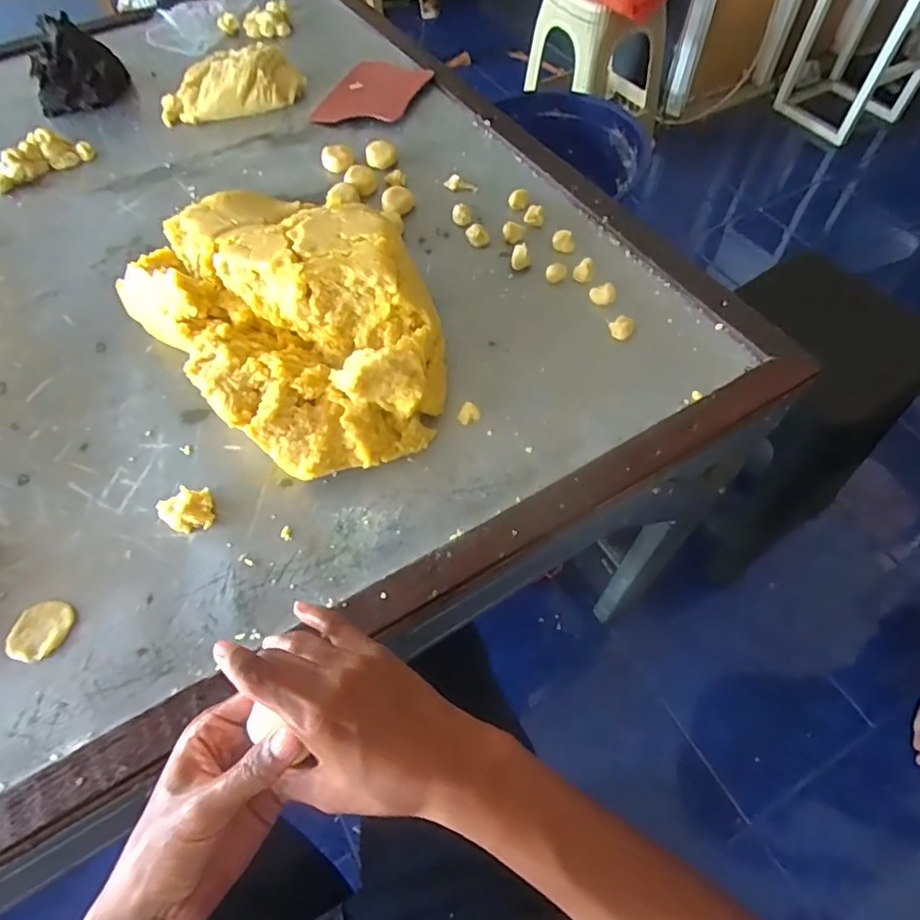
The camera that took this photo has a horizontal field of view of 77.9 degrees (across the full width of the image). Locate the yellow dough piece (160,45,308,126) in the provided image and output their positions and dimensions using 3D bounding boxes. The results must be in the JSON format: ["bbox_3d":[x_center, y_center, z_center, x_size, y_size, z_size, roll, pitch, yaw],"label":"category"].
[{"bbox_3d":[-0.338,-0.556,0.834,0.204,0.054,0.098,-15,59,-7],"label":"yellow dough piece"}]

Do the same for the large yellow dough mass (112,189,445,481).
[{"bbox_3d":[-0.166,-0.145,0.544,0.217,0.113,0.348,-39,65,-19],"label":"large yellow dough mass"}]

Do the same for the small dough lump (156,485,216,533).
[{"bbox_3d":[-0.236,0.044,0.492,0.043,0.022,0.036,-11,59,-5],"label":"small dough lump"}]

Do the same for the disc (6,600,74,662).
[{"bbox_3d":[-0.330,0.133,0.446,0.044,0.006,0.047,-1,59,1],"label":"disc"}]

